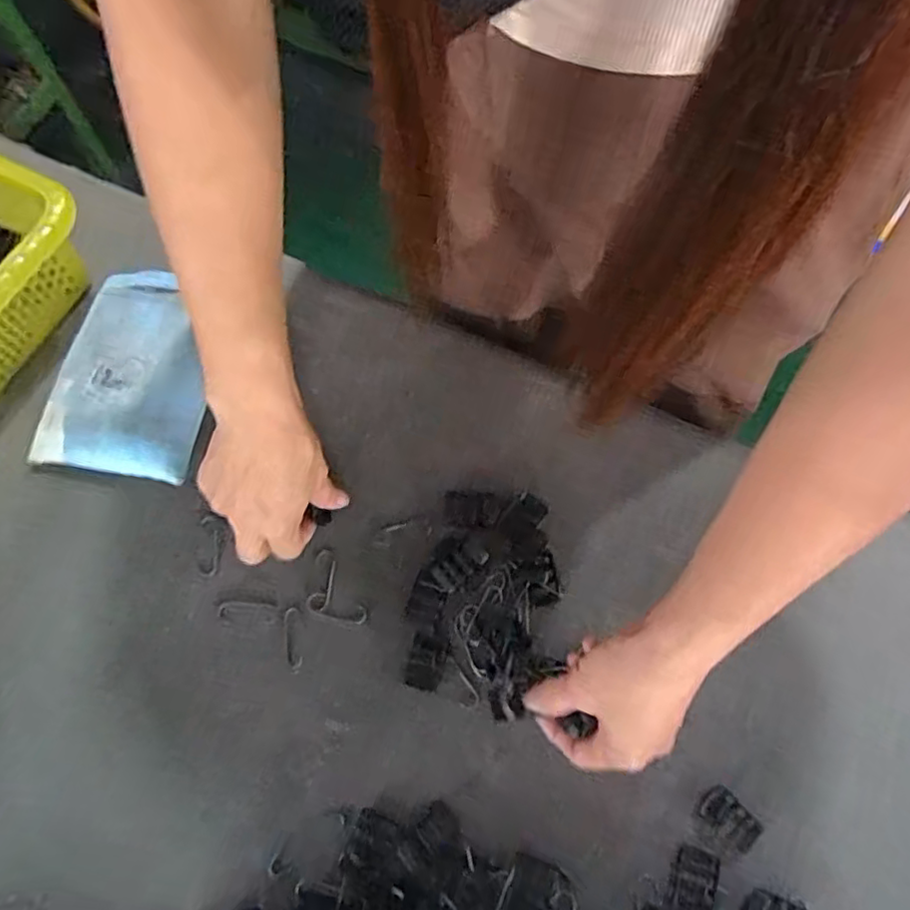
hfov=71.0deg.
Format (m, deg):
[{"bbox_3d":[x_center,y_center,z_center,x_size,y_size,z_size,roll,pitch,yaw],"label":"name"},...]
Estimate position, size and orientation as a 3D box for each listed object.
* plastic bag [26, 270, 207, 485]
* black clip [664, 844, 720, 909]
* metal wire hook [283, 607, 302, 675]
[{"bbox_3d":[-0.234,-0.061,0.475,0.111,0.030,0.153,12,73,2],"label":"plastic bag"},{"bbox_3d":[0.146,0.265,0.393,0.027,0.006,0.040,21,74,5],"label":"black clip"},{"bbox_3d":[-0.111,0.126,0.432,0.011,0.004,0.043,-10,74,-4],"label":"metal wire hook"}]

